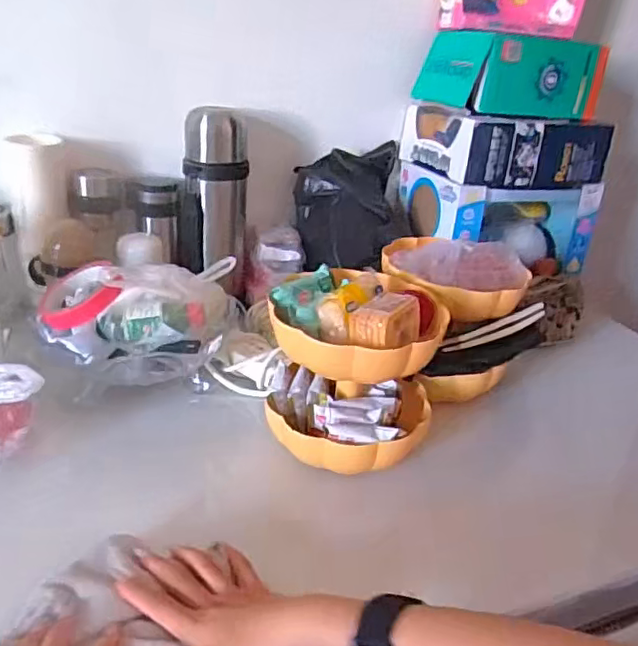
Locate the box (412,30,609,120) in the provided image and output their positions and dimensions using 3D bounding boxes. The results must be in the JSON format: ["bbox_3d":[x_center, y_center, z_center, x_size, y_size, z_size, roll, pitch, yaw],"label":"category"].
[{"bbox_3d":[0.302,-0.391,0.927,0.235,0.104,0.153,-5,28,-20],"label":"box"}]

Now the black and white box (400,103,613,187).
[{"bbox_3d":[0.301,-0.294,0.961,0.259,0.094,0.195,-5,28,-20],"label":"black and white box"}]

